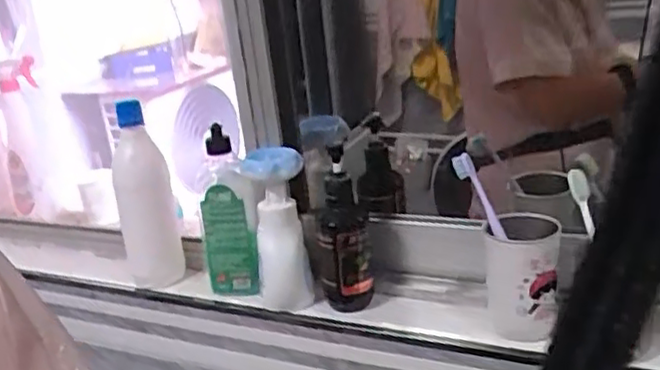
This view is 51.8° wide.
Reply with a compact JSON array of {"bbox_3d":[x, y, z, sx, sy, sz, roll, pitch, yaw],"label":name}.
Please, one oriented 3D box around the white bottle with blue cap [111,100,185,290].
[{"bbox_3d":[-0.252,0.013,0.912,0.072,0.247,0.078,-13,21,-16],"label":"white bottle with blue cap"}]

